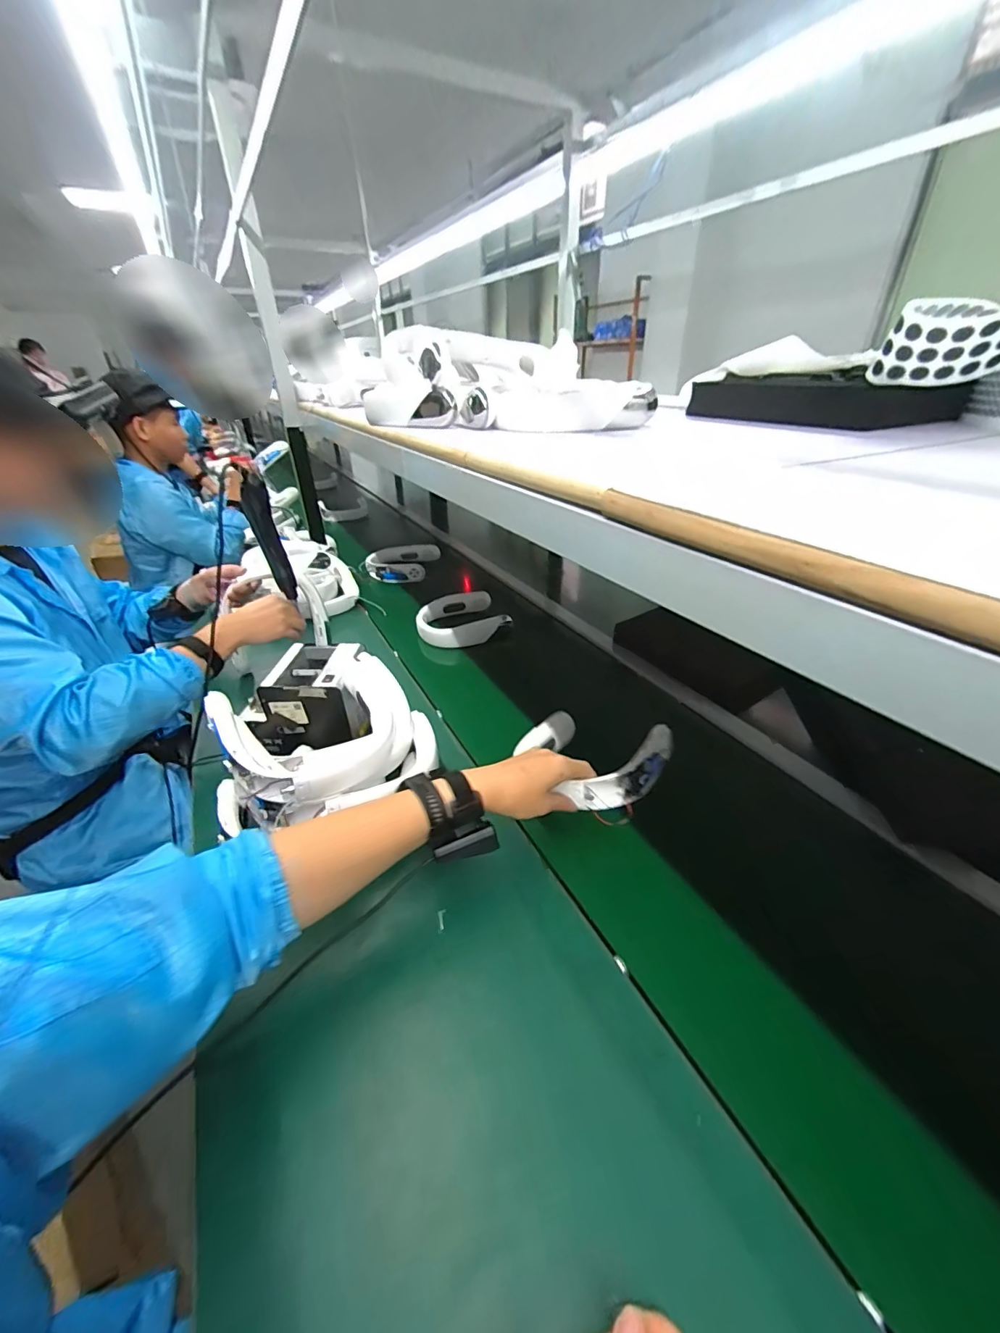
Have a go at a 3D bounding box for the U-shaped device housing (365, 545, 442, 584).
[{"bbox_3d":[-0.305,-0.322,1.473,0.191,0.049,0.215,4,33,8],"label":"U-shaped device housing"}]

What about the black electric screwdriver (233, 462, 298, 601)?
[{"bbox_3d":[-0.376,-0.211,0.773,0.036,0.206,0.039,-20,37,-27],"label":"black electric screwdriver"}]

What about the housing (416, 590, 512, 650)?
[{"bbox_3d":[-0.098,-0.115,1.141,0.204,0.052,0.190,-13,34,-17],"label":"housing"}]

